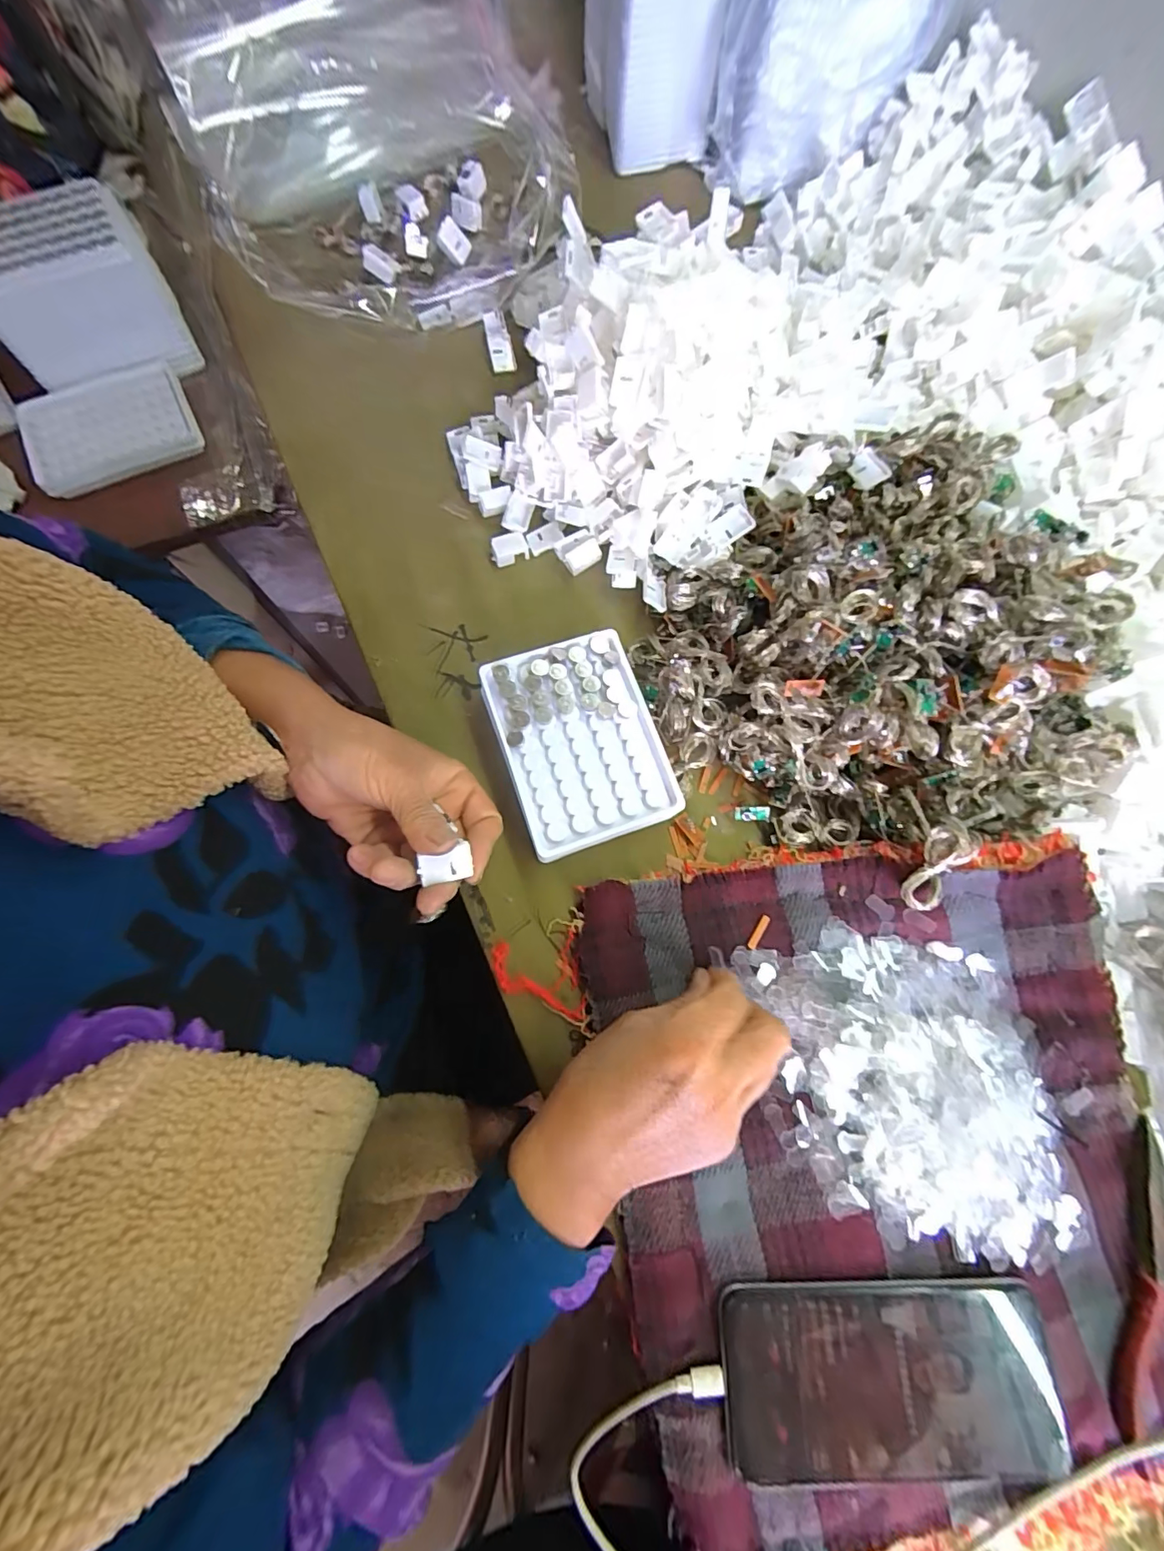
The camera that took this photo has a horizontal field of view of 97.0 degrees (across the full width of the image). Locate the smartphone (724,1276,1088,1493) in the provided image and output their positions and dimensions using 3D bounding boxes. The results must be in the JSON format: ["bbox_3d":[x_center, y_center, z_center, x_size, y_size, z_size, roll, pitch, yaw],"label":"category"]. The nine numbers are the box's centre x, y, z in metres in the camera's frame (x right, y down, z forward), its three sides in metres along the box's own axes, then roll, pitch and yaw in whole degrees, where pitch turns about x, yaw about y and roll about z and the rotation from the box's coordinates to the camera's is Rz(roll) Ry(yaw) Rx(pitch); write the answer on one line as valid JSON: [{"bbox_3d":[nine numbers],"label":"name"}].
[{"bbox_3d":[0.150,0.297,0.253,0.159,0.011,0.078,1,75,-1],"label":"smartphone"}]

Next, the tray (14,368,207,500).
[{"bbox_3d":[-0.406,-0.298,0.441,0.133,0.016,0.094,-27,77,-9],"label":"tray"}]

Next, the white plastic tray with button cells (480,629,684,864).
[{"bbox_3d":[-0.002,-0.020,0.335,0.095,0.036,0.129,-18,76,-7],"label":"white plastic tray with button cells"}]

